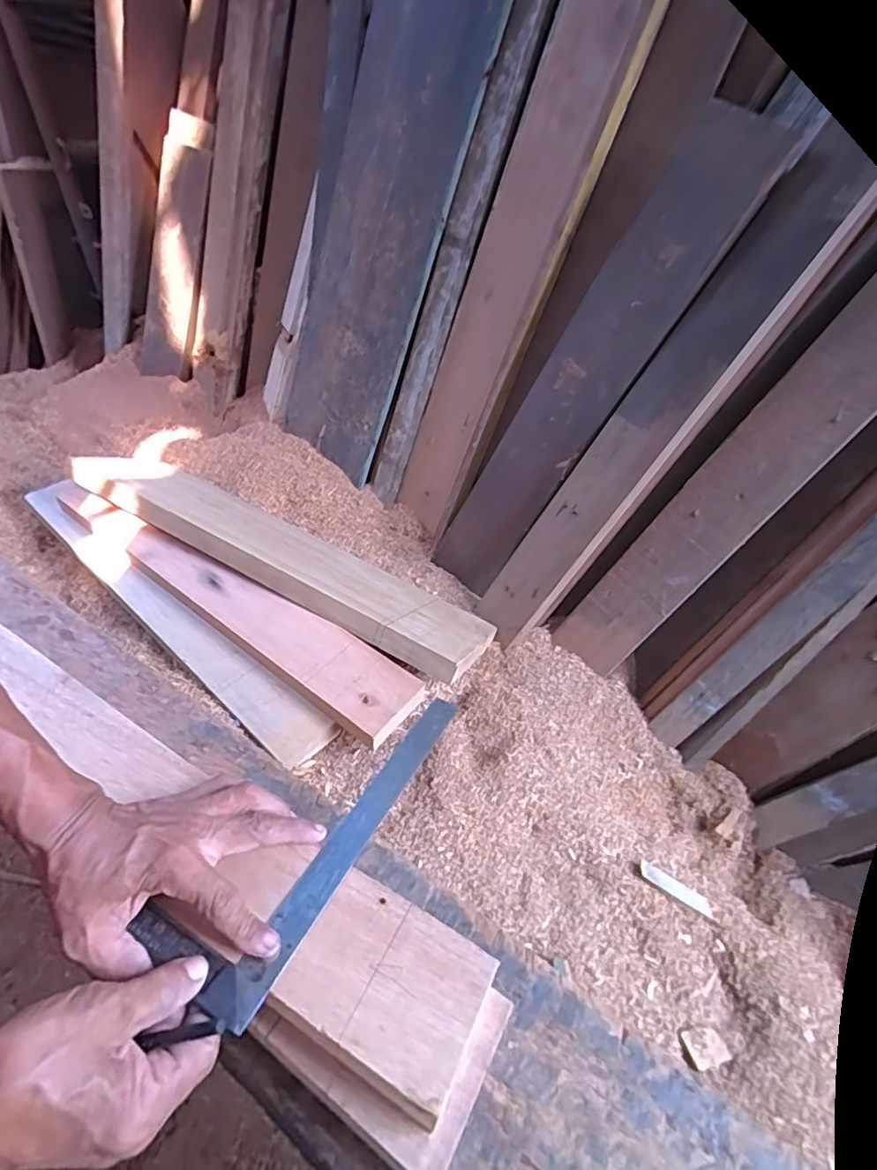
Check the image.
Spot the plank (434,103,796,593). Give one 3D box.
[{"bbox_3d":[0.191,-0.285,0.834,0.048,0.756,0.162,-7,52,-42],"label":"plank"}]

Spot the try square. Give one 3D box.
[{"bbox_3d":[-0.087,0.184,0.432,0.092,0.023,0.315,24,37,23],"label":"try square"}]

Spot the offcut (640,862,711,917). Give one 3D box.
[{"bbox_3d":[0.303,0.386,0.685,0.112,0.009,0.024,34,39,-8],"label":"offcut"}]

